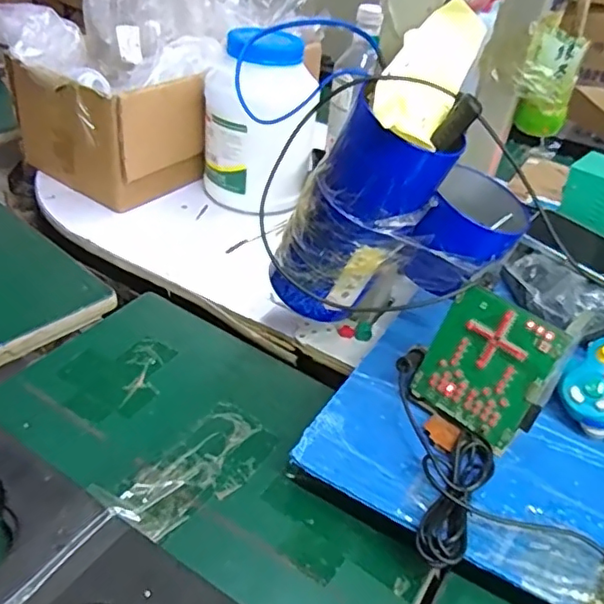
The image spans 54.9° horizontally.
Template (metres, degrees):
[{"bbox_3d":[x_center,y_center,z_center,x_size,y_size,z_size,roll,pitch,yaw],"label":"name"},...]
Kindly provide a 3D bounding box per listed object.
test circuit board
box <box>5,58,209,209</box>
[{"bbox_3d":[0.143,0.050,0.454,0.088,0.106,0.006,36,23,29],"label":"test circuit board"},{"bbox_3d":[-0.270,-0.240,0.806,0.238,0.157,0.142,28,43,25],"label":"box"}]

